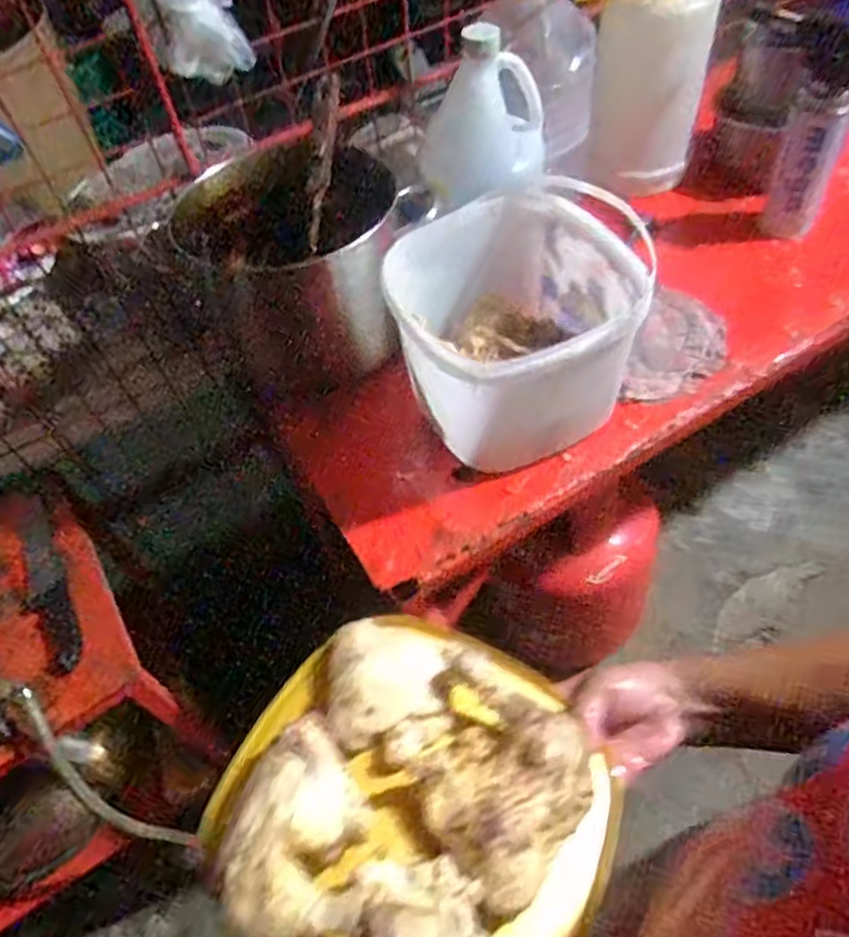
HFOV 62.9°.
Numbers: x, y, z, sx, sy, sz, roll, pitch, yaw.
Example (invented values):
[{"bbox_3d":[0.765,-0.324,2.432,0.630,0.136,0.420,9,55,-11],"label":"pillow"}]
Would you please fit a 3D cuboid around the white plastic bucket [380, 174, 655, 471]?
[{"bbox_3d":[0.090,-0.134,0.673,0.228,0.183,0.221,-2,52,2],"label":"white plastic bucket"}]

